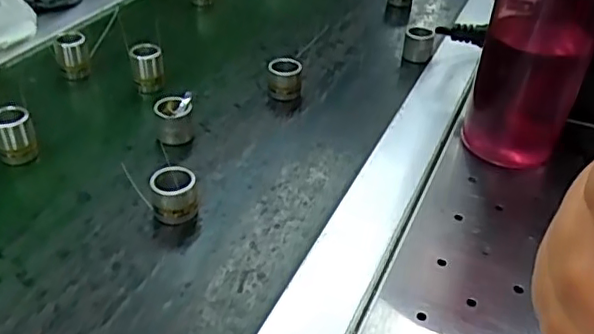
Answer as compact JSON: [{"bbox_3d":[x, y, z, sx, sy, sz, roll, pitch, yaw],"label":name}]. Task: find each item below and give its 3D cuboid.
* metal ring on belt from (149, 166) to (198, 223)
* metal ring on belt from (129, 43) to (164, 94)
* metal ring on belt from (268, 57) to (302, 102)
[{"bbox_3d":[-0.069,0.016,0.334,0.025,0.028,0.024,0,36,0],"label":"metal ring on belt"},{"bbox_3d":[-0.114,-0.074,0.456,0.022,0.037,0.018,-7,37,-11],"label":"metal ring on belt"},{"bbox_3d":[-0.009,-0.065,0.452,0.025,0.029,0.023,0,36,0],"label":"metal ring on belt"}]

